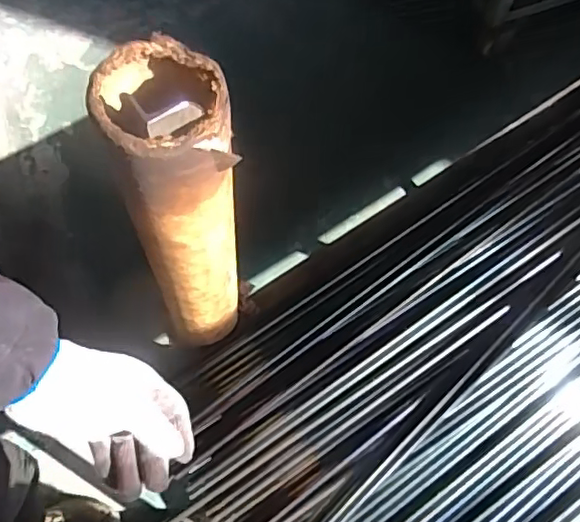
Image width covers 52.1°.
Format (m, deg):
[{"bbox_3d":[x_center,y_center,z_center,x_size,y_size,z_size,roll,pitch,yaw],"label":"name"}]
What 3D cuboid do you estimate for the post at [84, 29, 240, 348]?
[{"bbox_3d":[-0.089,-0.017,0.551,0.084,0.424,0.085,1,67,-2],"label":"post"}]

